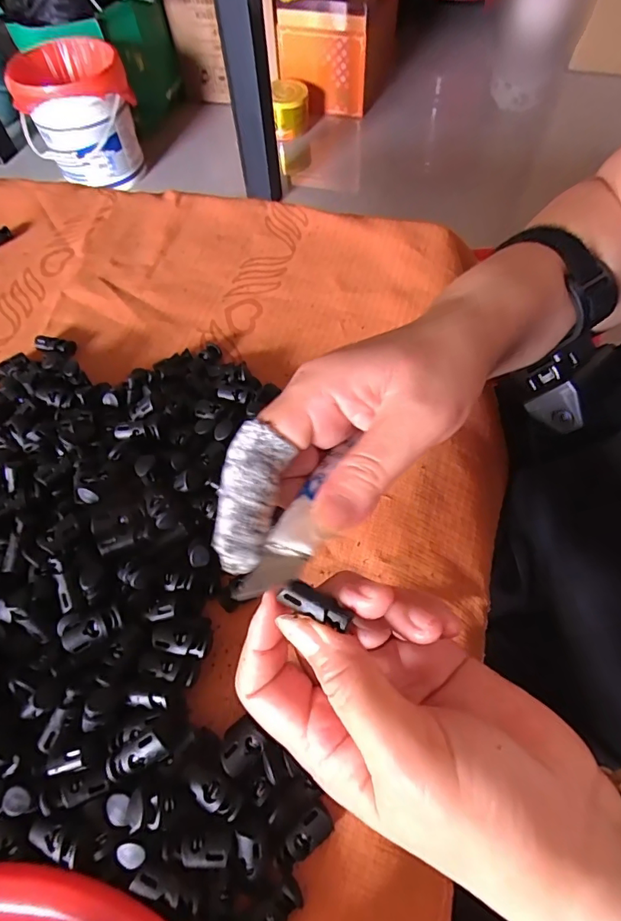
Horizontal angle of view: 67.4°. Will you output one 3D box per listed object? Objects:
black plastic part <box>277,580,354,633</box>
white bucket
[{"bbox_3d":[0.002,0.051,0.163,0.023,0.005,0.008,23,65,10],"label":"black plastic part"},{"bbox_3d":[-0.600,-0.882,1.225,0.290,0.282,0.233,-23,63,-10],"label":"white bucket"}]

